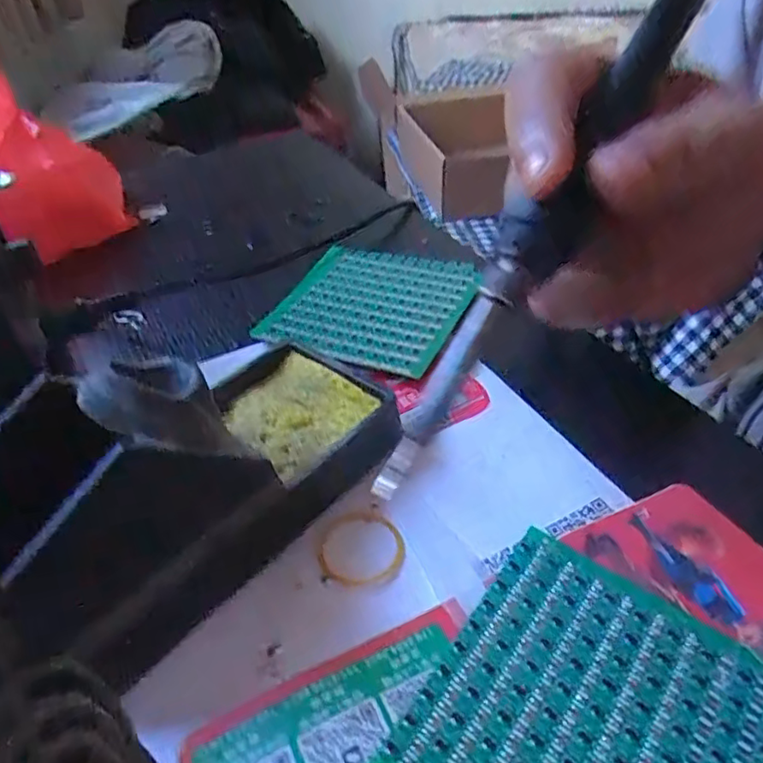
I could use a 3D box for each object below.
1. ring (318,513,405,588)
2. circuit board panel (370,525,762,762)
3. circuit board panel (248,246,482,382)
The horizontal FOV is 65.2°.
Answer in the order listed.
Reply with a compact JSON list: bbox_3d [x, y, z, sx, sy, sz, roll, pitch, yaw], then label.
[{"bbox_3d":[-0.008,0.061,0.221,0.031,0.004,0.032,-1,43,1],"label":"ring"},{"bbox_3d":[0.064,0.097,0.164,0.100,0.004,0.093,26,49,30],"label":"circuit board panel"},{"bbox_3d":[-0.005,-0.045,0.335,0.102,0.004,0.111,12,42,20],"label":"circuit board panel"}]

